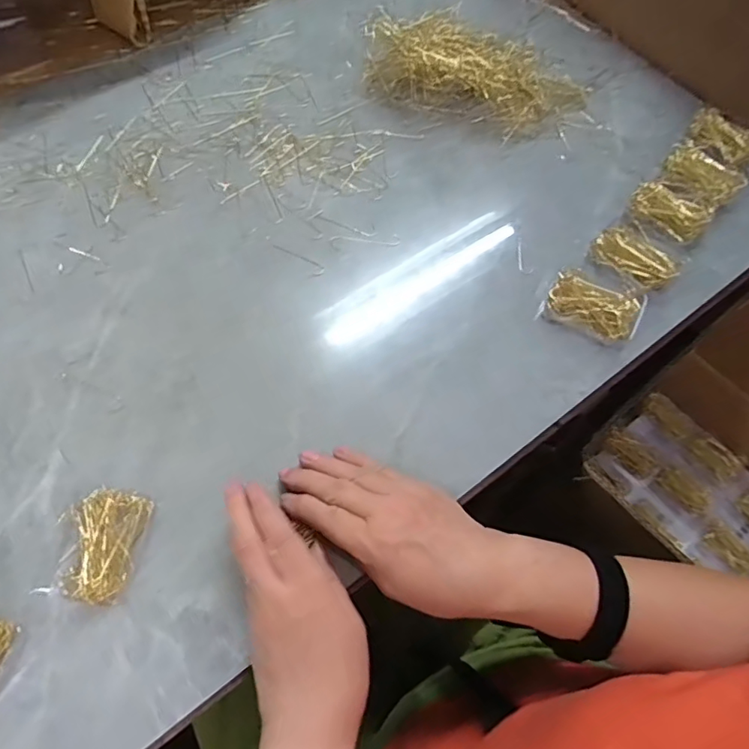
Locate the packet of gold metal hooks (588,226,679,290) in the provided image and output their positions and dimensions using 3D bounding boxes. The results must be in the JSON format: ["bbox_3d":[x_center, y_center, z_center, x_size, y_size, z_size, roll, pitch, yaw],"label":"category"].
[{"bbox_3d":[0.234,-0.106,0.483,0.044,0.012,0.072,-33,69,-18],"label":"packet of gold metal hooks"}]

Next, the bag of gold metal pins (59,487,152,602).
[{"bbox_3d":[-0.180,0.113,0.358,0.048,0.018,0.070,4,63,-1],"label":"bag of gold metal pins"}]

